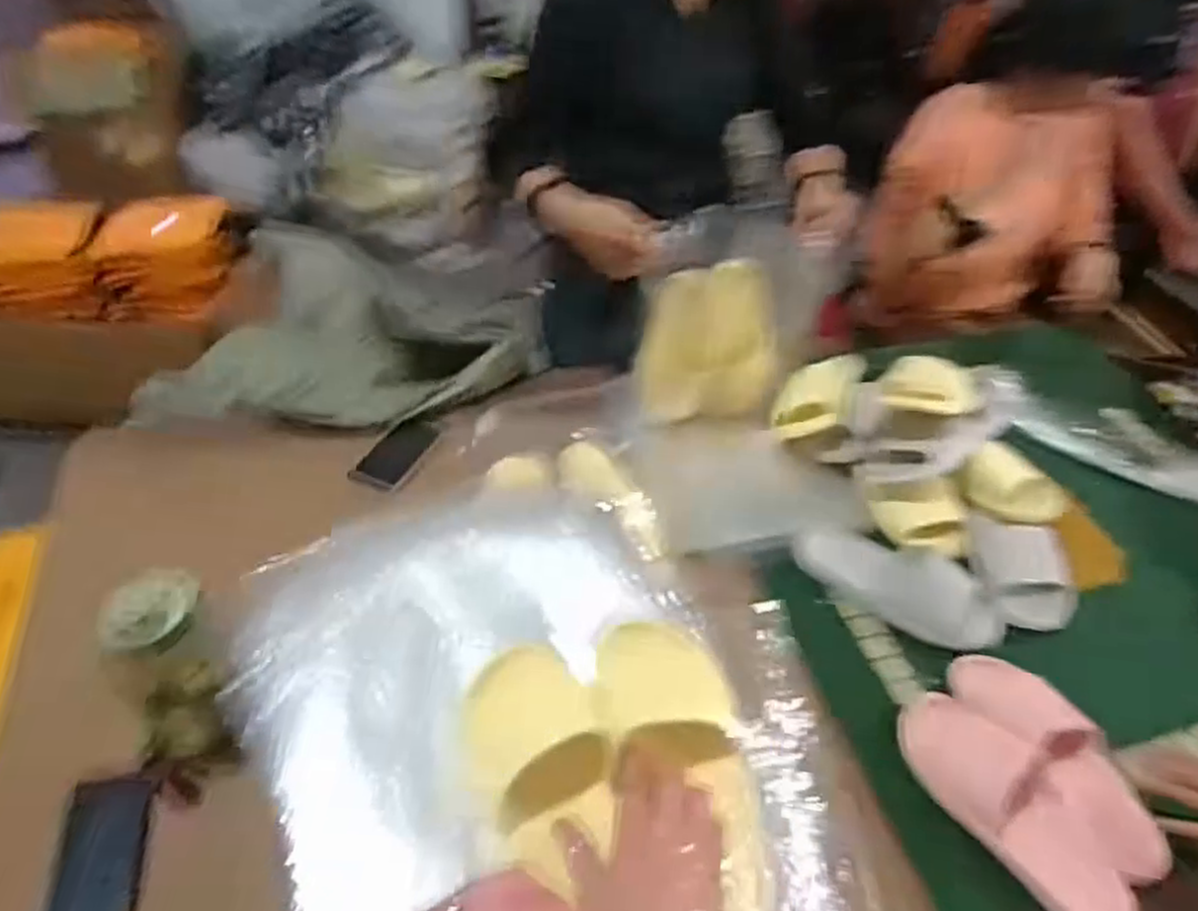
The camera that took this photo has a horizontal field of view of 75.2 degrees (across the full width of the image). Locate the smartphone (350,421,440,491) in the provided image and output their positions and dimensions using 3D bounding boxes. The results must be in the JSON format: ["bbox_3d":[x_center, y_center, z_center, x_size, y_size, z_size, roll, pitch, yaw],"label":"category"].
[{"bbox_3d":[-0.304,-0.003,1.181,0.083,0.009,0.184,8,33,13],"label":"smartphone"}]

